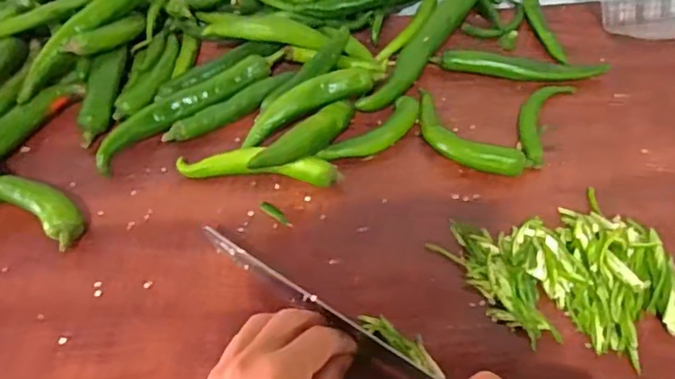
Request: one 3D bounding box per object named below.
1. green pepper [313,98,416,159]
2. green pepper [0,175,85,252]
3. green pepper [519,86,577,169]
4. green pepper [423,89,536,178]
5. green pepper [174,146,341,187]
[{"bbox_3d":[0.029,-0.046,0.469,0.091,0.015,0.026,-32,59,-19],"label":"green pepper"},{"bbox_3d":[-0.241,0.019,0.437,0.095,0.024,0.049,8,55,9],"label":"green pepper"},{"bbox_3d":[0.171,-0.062,0.477,0.034,0.013,0.105,23,58,18],"label":"green pepper"},{"bbox_3d":[0.102,-0.040,0.466,0.109,0.018,0.040,37,64,26],"label":"green pepper"},{"bbox_3d":[-0.064,-0.022,0.463,0.129,0.016,0.030,5,54,7],"label":"green pepper"}]

